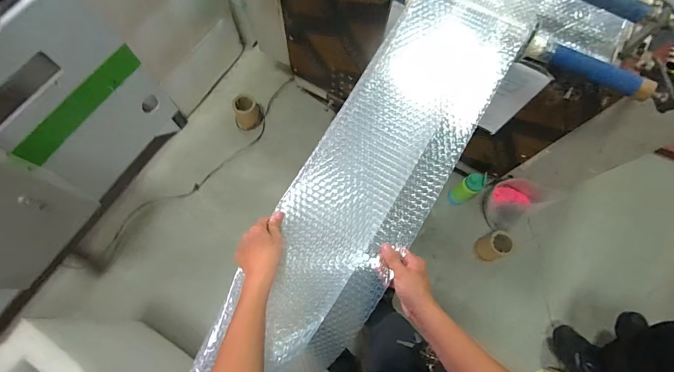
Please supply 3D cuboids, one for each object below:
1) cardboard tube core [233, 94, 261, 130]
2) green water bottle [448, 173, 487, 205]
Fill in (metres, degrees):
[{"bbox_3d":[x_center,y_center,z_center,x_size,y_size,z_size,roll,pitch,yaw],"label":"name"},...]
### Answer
[{"bbox_3d":[-0.403,-0.330,1.429,0.107,0.120,0.105,1,72,-2],"label":"cardboard tube core"},{"bbox_3d":[0.524,0.014,1.299,0.079,0.232,0.077,1,72,-2],"label":"green water bottle"}]

